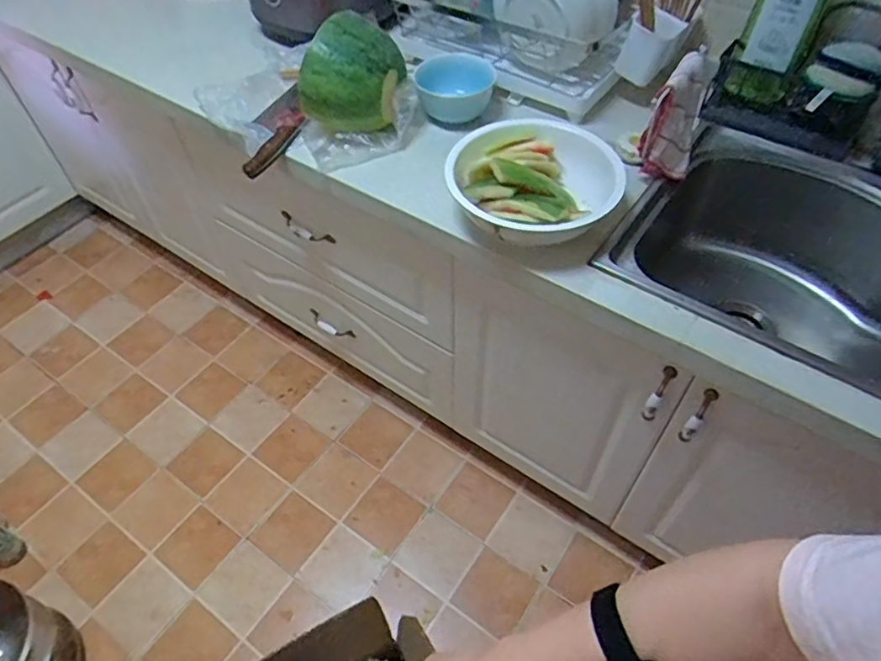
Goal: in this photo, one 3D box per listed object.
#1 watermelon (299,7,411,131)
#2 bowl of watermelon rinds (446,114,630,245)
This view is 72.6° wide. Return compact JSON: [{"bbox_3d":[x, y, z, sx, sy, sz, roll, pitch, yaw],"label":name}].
[{"bbox_3d":[-0.138,-0.406,0.963,0.141,0.161,0.142,12,53,10],"label":"watermelon"},{"bbox_3d":[0.129,-0.206,0.847,0.225,0.077,0.214,-1,52,1],"label":"bowl of watermelon rinds"}]

